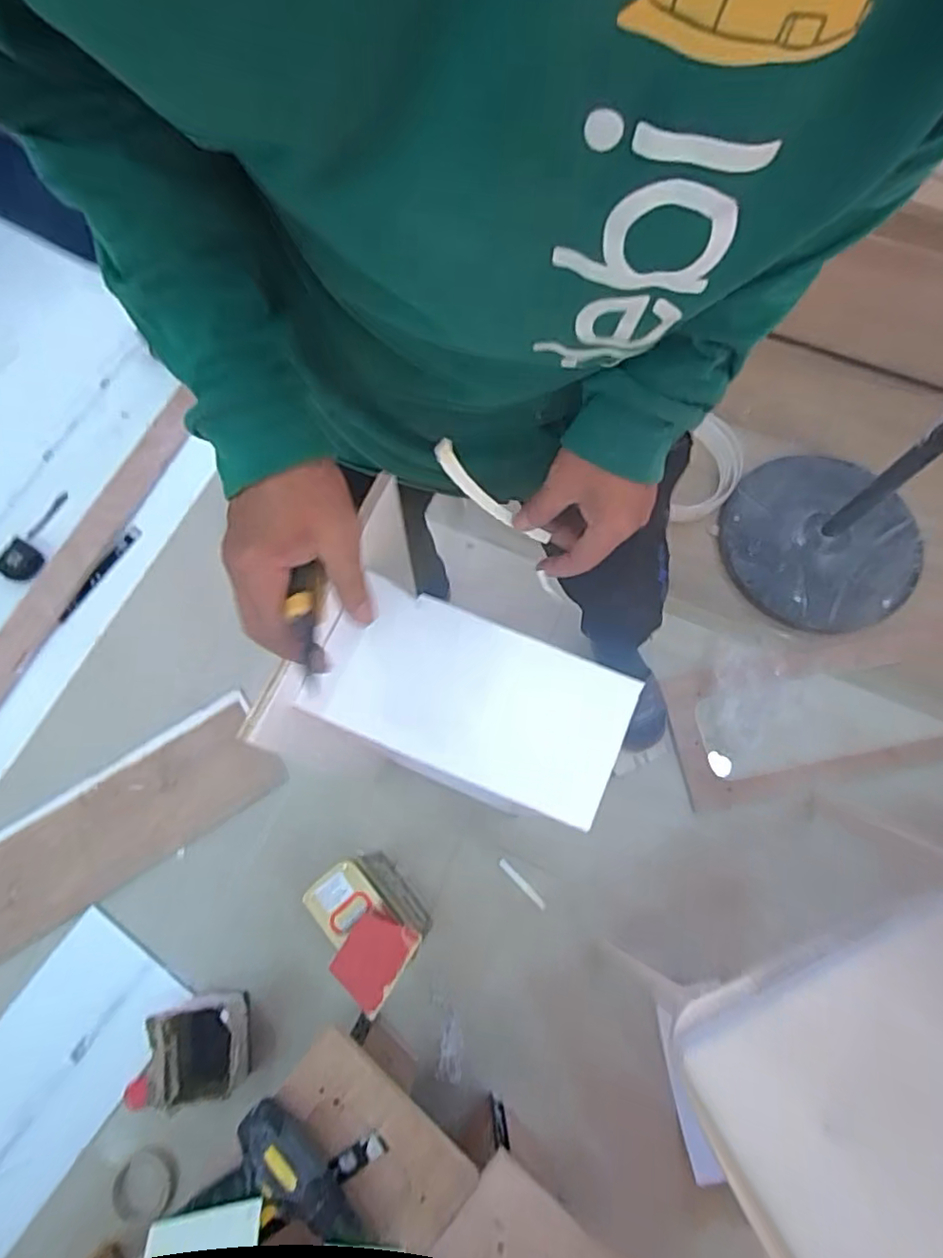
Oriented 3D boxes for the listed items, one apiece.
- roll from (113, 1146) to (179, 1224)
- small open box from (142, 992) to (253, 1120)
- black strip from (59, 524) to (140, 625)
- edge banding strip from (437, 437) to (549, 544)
[{"bbox_3d":[-0.493,0.839,0.940,0.098,0.020,0.087,-17,72,-3],"label":"roll"},{"bbox_3d":[-0.417,0.645,0.965,0.137,0.099,0.133,-7,73,-1],"label":"small open box"},{"bbox_3d":[-0.756,-0.111,1.270,0.033,0.010,0.234,31,76,10],"label":"black strip"},{"bbox_3d":[0.011,-0.099,0.460,0.107,0.032,0.011,37,74,-26],"label":"edge banding strip"}]

